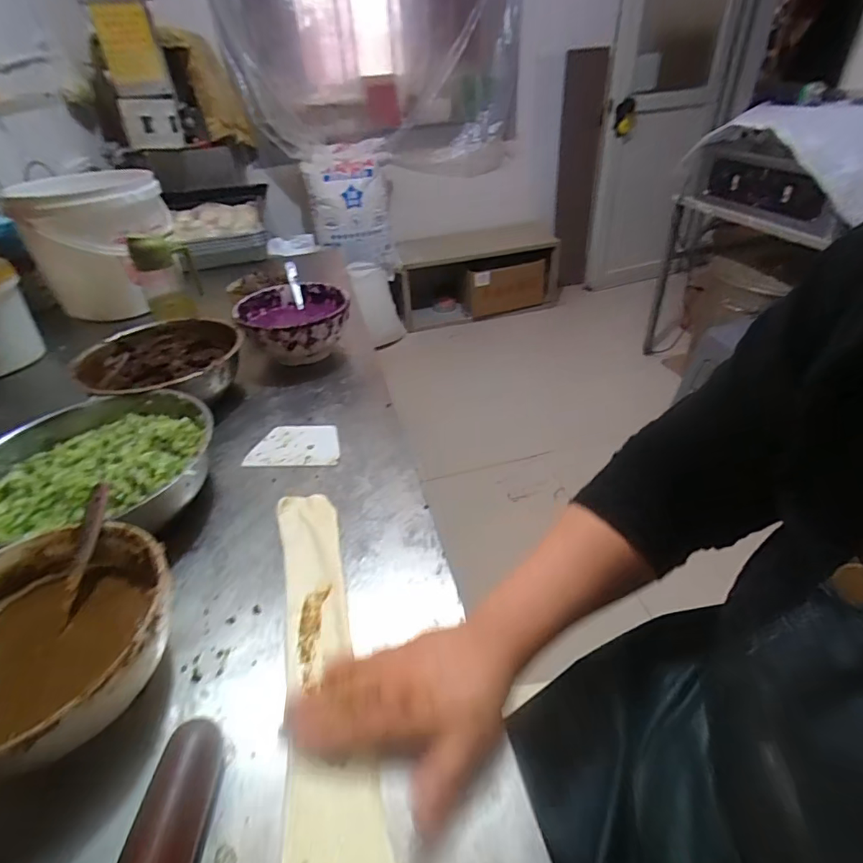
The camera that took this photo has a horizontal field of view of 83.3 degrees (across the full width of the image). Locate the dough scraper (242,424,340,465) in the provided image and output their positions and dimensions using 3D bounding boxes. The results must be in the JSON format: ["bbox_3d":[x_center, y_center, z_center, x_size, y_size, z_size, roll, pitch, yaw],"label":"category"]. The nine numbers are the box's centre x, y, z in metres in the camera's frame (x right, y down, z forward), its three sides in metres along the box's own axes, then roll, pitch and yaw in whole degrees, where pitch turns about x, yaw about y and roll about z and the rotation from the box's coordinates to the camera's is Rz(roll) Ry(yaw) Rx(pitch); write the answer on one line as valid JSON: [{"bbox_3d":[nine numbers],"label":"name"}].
[{"bbox_3d":[-0.167,0.016,0.607,0.112,0.005,0.078,-1,37,4],"label":"dough scraper"}]

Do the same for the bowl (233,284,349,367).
[{"bbox_3d":[-0.217,-0.168,0.786,0.165,0.084,0.168,-3,37,2],"label":"bowl"}]

